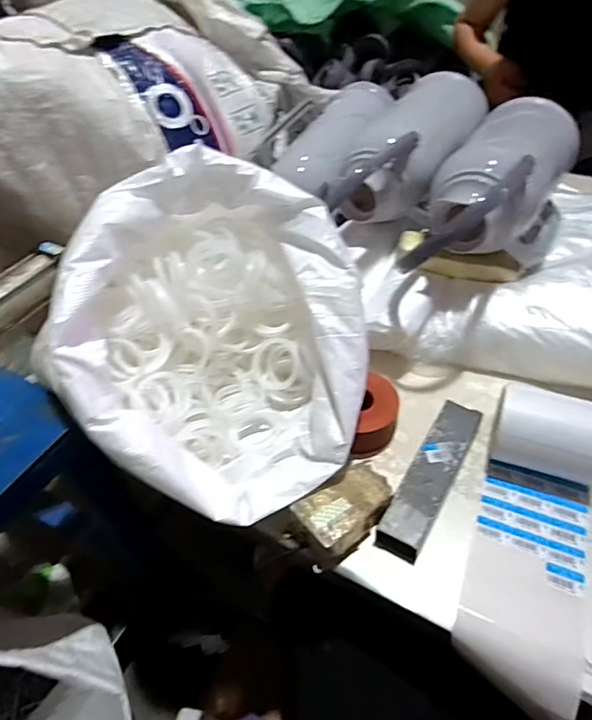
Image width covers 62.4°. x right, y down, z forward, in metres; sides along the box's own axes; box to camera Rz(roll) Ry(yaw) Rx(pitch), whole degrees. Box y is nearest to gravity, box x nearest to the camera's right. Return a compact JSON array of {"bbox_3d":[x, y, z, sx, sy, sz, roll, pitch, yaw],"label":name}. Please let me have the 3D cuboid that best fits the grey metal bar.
[{"bbox_3d":[0.157,0.130,0.560,0.049,0.029,0.202,23,51,24],"label":"grey metal bar"}]

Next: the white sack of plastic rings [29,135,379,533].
[{"bbox_3d":[-0.107,-0.034,0.549,0.363,0.231,0.328,7,46,10],"label":"white sack of plastic rings"}]

